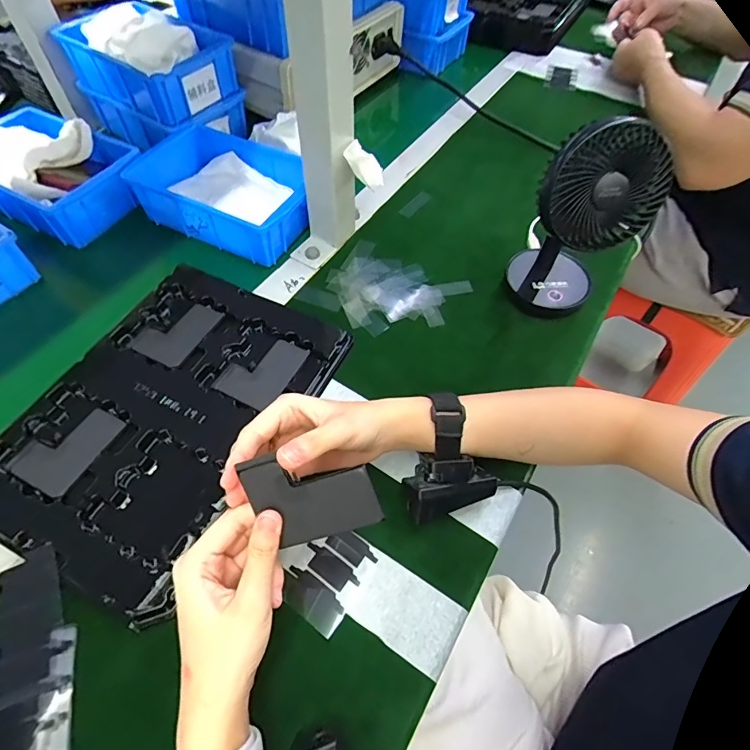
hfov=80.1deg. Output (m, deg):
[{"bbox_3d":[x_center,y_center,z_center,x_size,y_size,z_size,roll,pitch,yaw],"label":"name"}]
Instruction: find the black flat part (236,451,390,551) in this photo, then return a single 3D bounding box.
[{"bbox_3d":[-0.040,0.072,0.272,0.078,0.004,0.058,-19,95,15],"label":"black flat part"}]

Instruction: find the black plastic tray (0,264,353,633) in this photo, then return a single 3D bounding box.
[{"bbox_3d":[-0.185,0.030,0.409,0.210,0.022,0.295,23,59,12],"label":"black plastic tray"}]

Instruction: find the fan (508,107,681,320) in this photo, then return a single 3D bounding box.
[{"bbox_3d":[0.205,-0.144,0.450,0.103,0.183,0.091,25,60,14],"label":"fan"}]

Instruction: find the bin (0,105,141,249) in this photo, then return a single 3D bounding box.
[{"bbox_3d":[-0.401,-0.251,0.555,0.218,0.068,0.136,25,60,13],"label":"bin"}]

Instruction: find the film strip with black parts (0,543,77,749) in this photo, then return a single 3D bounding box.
[{"bbox_3d":[-0.242,0.205,0.306,0.062,0.009,0.154,-14,59,-11],"label":"film strip with black parts"}]

